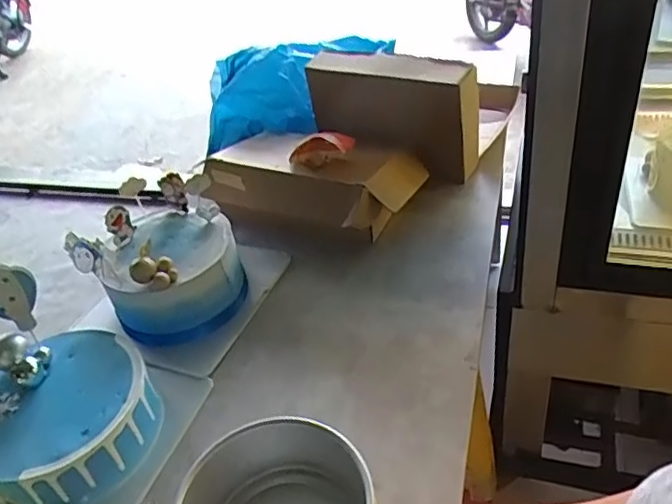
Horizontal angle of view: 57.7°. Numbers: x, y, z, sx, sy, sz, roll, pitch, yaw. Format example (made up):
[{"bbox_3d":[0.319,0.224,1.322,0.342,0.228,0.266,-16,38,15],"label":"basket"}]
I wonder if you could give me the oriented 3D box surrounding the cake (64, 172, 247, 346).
[{"bbox_3d":[-0.249,0.018,0.925,0.198,0.170,0.199,-7,40,4],"label":"cake"}]

